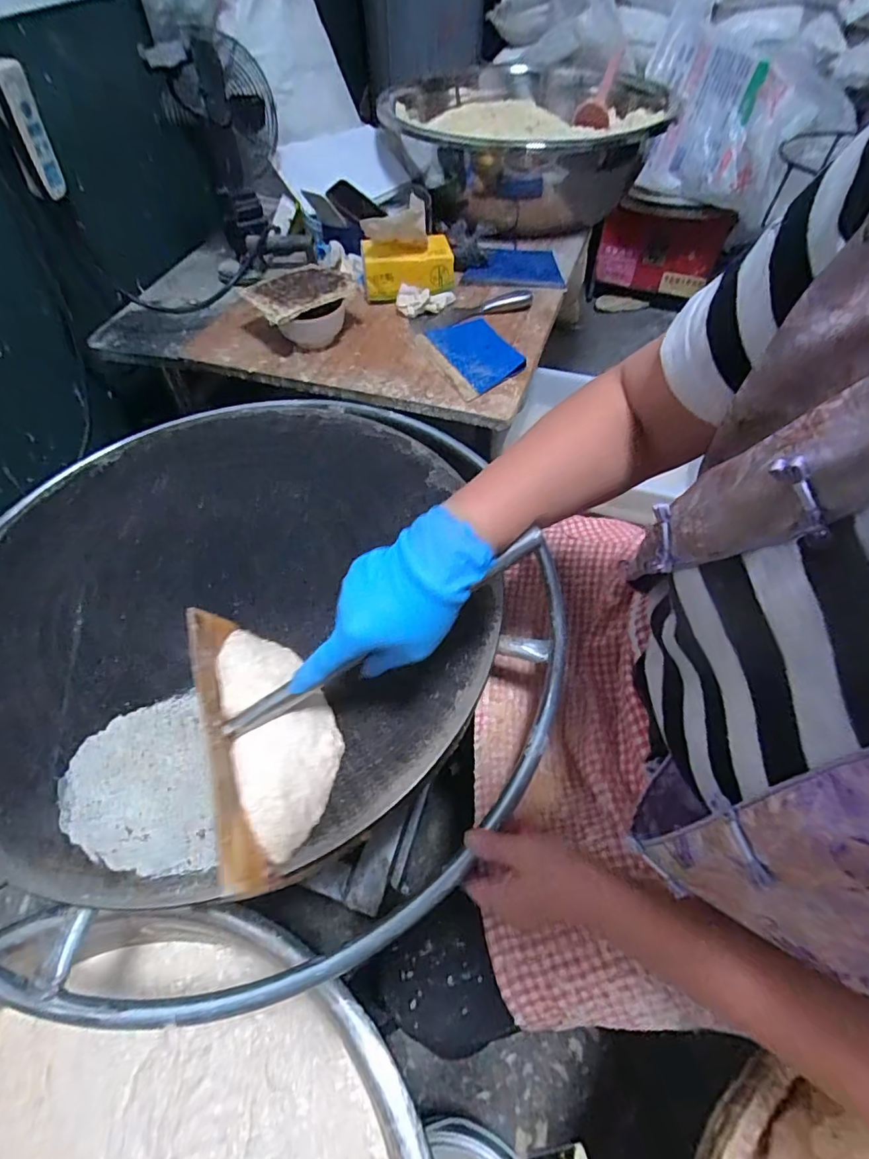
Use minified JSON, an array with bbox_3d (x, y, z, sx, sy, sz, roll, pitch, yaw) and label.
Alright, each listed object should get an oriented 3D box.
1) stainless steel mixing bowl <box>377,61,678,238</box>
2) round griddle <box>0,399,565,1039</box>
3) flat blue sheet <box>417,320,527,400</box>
[{"bbox_3d":[0.186,-0.930,1.093,0.534,0.171,0.537,0,55,1],"label":"stainless steel mixing bowl"},{"bbox_3d":[-0.213,0.046,0.534,0.638,0.057,0.635,-29,59,-18],"label":"round griddle"},{"bbox_3d":[0.058,-0.364,0.816,0.130,0.010,0.194,-23,57,-12],"label":"flat blue sheet"}]

